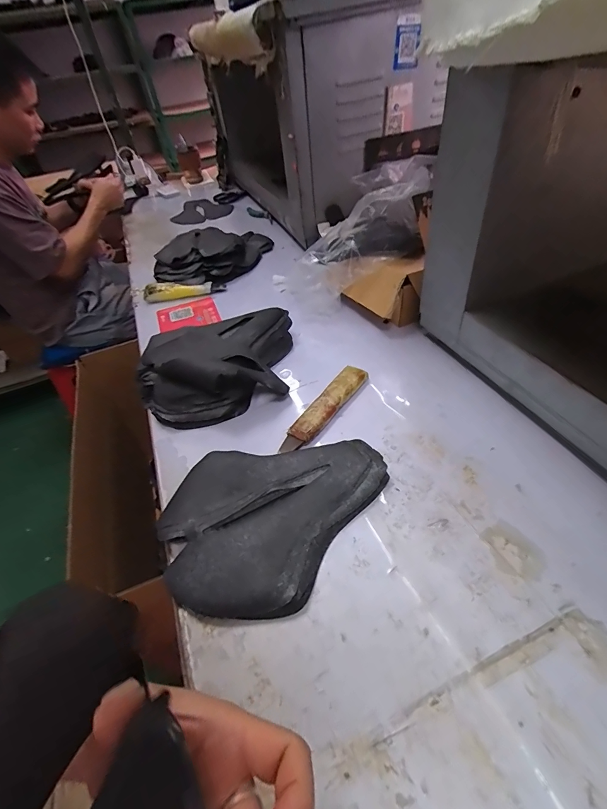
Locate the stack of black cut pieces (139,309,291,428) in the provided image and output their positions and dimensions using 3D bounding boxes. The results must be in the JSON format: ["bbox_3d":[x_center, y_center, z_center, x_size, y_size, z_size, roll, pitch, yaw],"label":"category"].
[{"bbox_3d":[-0.129,-0.073,0.577,0.242,0.081,0.198,-12,44,-6],"label":"stack of black cut pieces"}]

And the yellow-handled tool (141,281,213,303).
[{"bbox_3d":[-0.275,-0.246,0.809,0.148,0.039,0.025,-8,44,0],"label":"yellow-handled tool"}]

